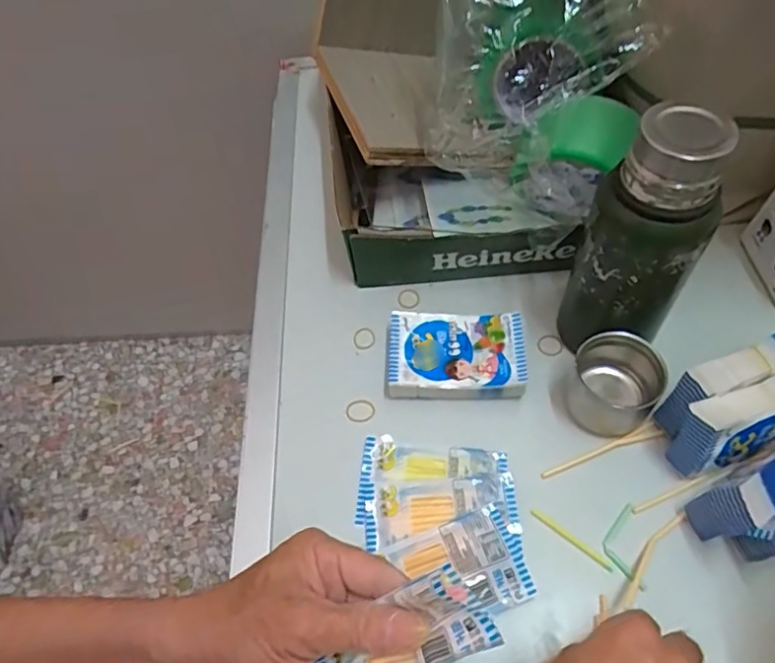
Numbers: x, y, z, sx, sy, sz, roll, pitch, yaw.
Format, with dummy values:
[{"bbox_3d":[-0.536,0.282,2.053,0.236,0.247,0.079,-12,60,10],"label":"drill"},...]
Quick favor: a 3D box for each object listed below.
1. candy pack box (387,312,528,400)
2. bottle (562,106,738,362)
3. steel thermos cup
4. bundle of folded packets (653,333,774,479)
[{"bbox_3d":[0.054,0.017,0.467,0.104,0.018,0.071,0,55,4],"label":"candy pack box"},{"bbox_3d":[0.167,-0.055,0.397,0.067,0.177,0.059,-8,55,-1],"label":"bottle"},{"bbox_3d":[0.164,0.040,0.430,0.060,0.056,0.060,-2,55,3],"label":"steel thermos cup"},{"bbox_3d":[0.244,0.052,0.404,0.114,0.073,0.057,-21,56,-10],"label":"bundle of folded packets"}]

